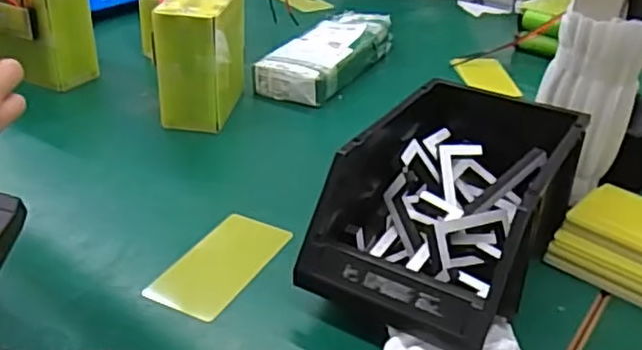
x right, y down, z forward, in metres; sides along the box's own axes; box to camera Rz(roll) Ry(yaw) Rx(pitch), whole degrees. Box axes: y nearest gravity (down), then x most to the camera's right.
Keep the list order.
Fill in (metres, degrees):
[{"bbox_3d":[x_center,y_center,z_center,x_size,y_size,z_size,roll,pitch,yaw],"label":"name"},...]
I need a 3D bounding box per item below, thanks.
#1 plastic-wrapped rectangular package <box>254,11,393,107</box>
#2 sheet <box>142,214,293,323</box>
[{"bbox_3d":[0.014,-0.176,0.978,0.097,0.058,0.277,18,34,22],"label":"plastic-wrapped rectangular package"},{"bbox_3d":[-0.090,0.080,0.595,0.077,0.005,0.135,13,34,22],"label":"sheet"}]

